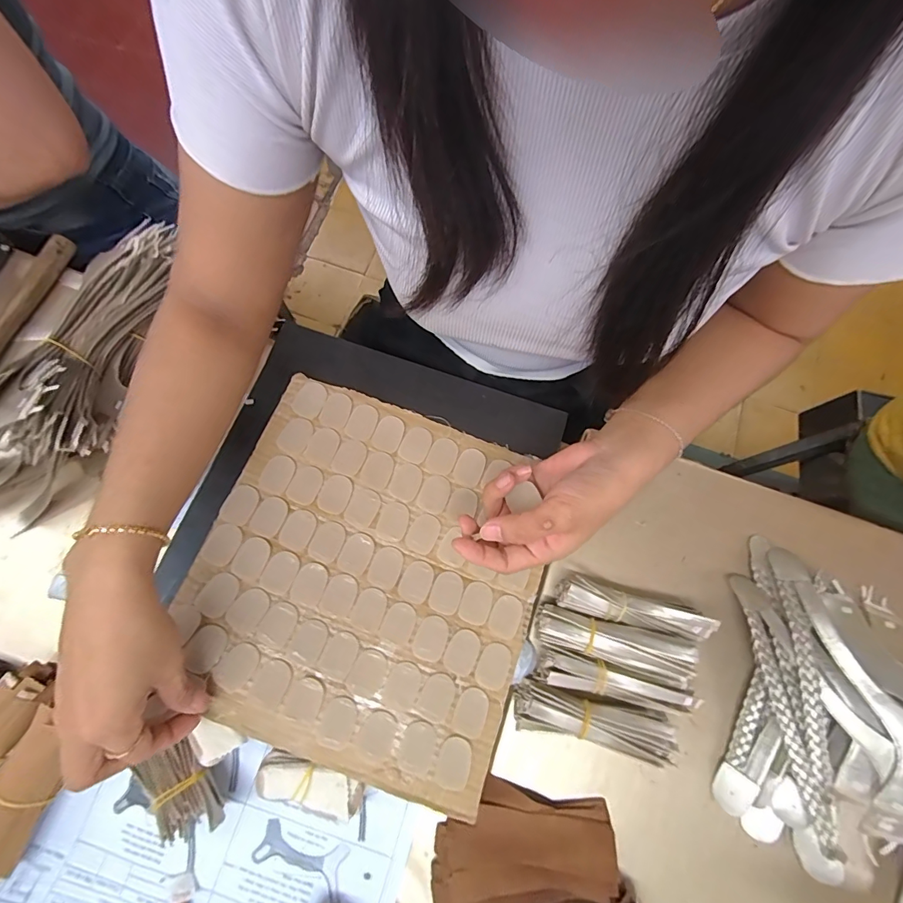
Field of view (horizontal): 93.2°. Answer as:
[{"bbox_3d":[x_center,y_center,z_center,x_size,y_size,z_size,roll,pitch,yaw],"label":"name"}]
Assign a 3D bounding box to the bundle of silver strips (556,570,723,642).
[{"bbox_3d":[0.158,0.137,0.372,0.125,0.028,0.029,15,75,3],"label":"bundle of silver strips"}]

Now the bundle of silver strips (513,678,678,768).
[{"bbox_3d":[0.115,0.222,0.352,0.124,0.027,0.036,13,75,2],"label":"bundle of silver strips"}]

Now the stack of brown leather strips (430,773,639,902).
[{"bbox_3d":[0.062,0.326,0.321,0.148,0.037,0.124,-9,75,-3],"label":"stack of brown leather strips"}]

